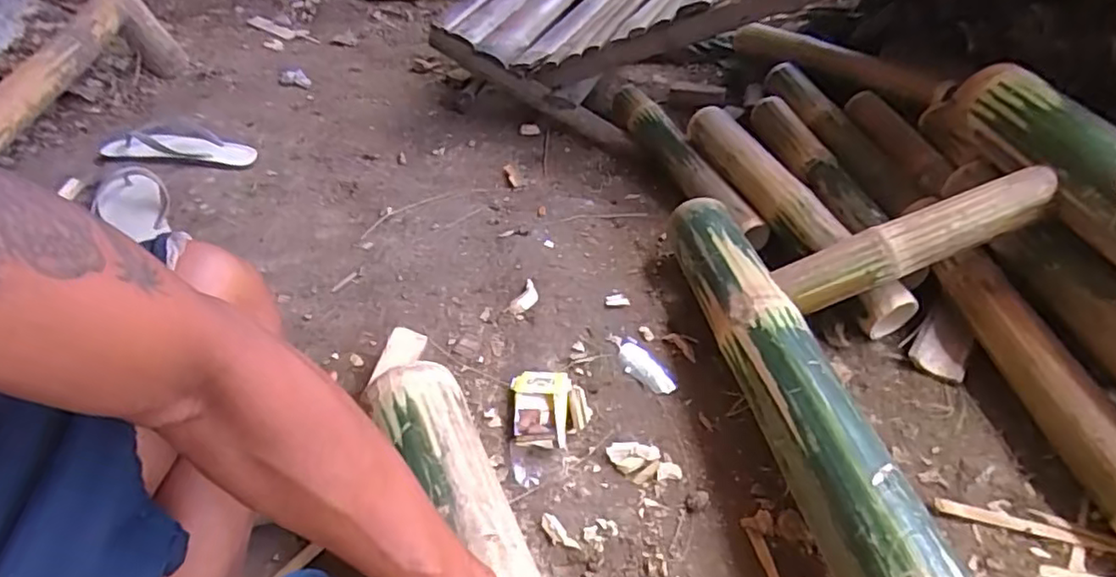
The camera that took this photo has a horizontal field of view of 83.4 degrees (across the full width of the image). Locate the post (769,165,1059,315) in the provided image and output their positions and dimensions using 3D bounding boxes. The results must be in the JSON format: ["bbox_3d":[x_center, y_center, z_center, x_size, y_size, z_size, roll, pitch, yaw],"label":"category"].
[{"bbox_3d":[0.437,-0.056,0.769,0.344,0.054,0.054,-23,45,3],"label":"post"}]

